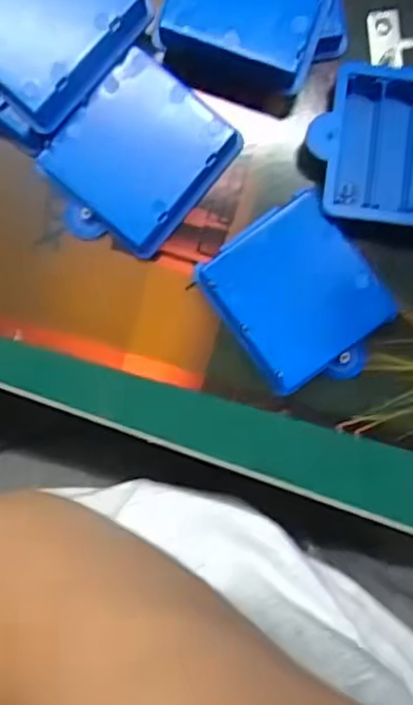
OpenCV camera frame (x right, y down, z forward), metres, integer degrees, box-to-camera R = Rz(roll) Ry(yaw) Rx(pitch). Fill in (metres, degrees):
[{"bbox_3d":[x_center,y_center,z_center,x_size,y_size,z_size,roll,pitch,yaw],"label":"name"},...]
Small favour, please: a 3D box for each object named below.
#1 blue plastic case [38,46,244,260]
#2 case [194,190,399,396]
[{"bbox_3d":[-0.031,-0.082,0.298,0.060,0.014,0.075,41,92,-1],"label":"blue plastic case"},{"bbox_3d":[0.041,-0.023,0.301,0.062,0.013,0.075,-36,91,2],"label":"case"}]

